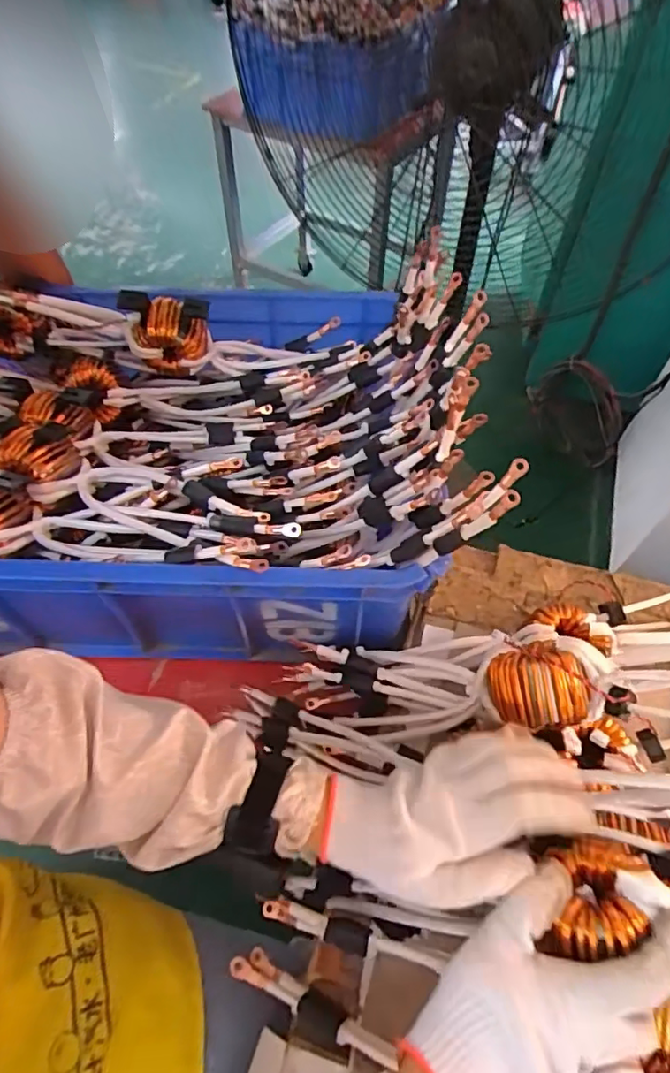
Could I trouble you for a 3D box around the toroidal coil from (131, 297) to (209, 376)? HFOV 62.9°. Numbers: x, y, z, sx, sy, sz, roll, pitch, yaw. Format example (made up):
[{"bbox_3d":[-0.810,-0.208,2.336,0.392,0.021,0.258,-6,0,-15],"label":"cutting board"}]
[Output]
[{"bbox_3d":[-0.200,-0.240,0.669,0.083,0.083,0.045,-7,56,-6],"label":"toroidal coil"}]

